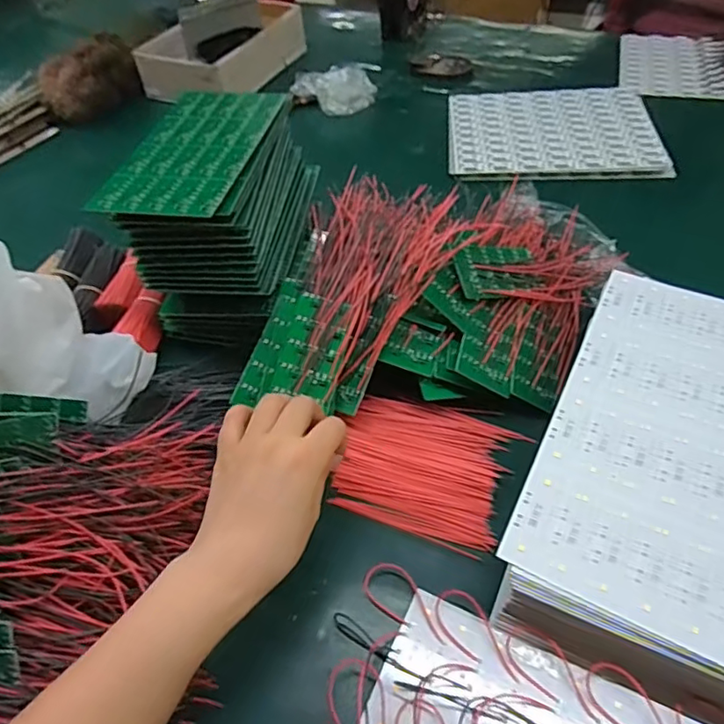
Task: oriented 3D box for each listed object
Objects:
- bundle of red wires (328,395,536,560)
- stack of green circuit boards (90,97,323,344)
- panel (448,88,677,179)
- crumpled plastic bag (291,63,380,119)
[{"bbox_3d":[0.047,0.074,0.433,0.121,0.014,0.115,15,52,16],"label":"bundle of red wires"},{"bbox_3d":[-0.121,-0.137,0.520,0.121,0.134,0.195,6,50,9],"label":"stack of green circuit boards"},{"bbox_3d":[0.242,-0.298,0.731,0.254,0.009,0.206,2,50,6],"label":"panel"},{"bbox_3d":[-0.050,-0.398,0.826,0.129,0.053,0.068,21,54,21],"label":"crumpled plastic bag"}]

